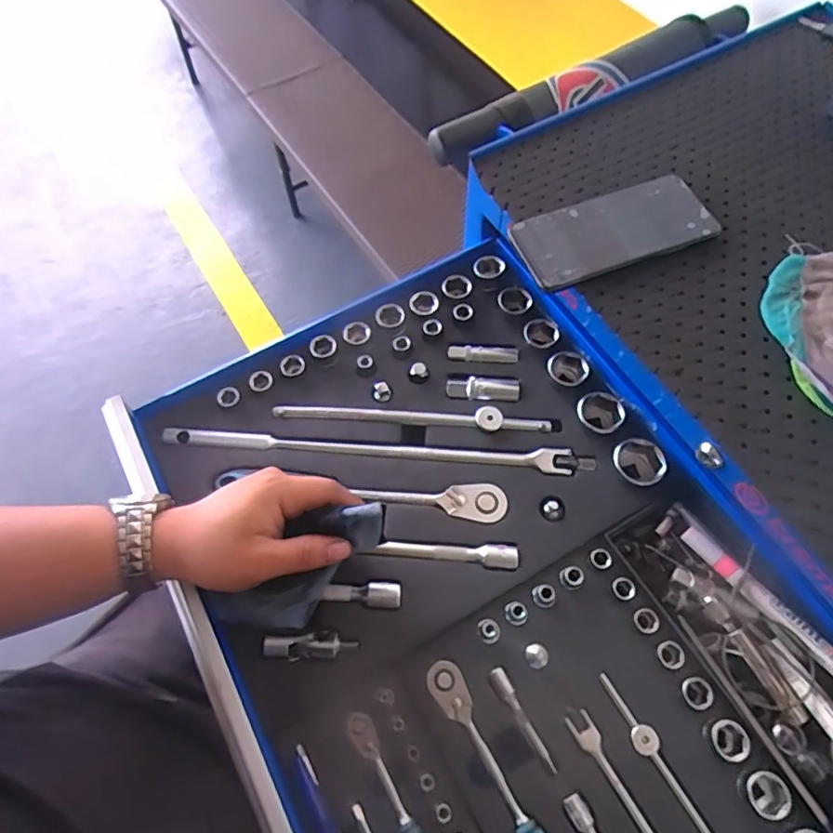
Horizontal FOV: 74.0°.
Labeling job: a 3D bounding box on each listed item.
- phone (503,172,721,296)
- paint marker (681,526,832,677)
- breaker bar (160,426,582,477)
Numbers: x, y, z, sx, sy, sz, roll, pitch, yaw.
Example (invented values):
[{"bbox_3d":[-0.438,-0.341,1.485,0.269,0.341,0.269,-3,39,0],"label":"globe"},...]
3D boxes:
[{"bbox_3d":[0.165,-0.156,0.463,0.160,0.011,0.075,-19,65,-8],"label":"phone"},{"bbox_3d":[0.255,0.136,0.400,0.015,0.018,0.140,-37,69,-16],"label":"paint marker"},{"bbox_3d":[-0.039,0.029,0.486,0.377,0.016,0.030,3,64,3],"label":"breaker bar"}]

